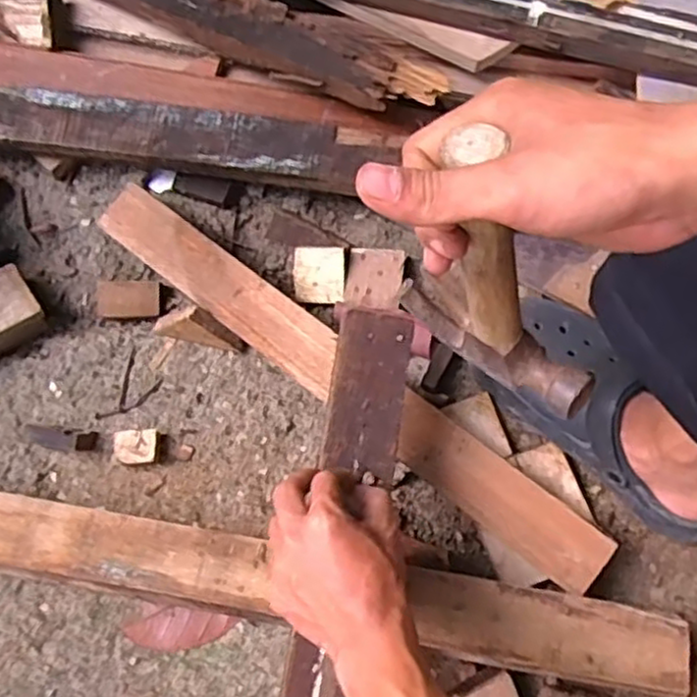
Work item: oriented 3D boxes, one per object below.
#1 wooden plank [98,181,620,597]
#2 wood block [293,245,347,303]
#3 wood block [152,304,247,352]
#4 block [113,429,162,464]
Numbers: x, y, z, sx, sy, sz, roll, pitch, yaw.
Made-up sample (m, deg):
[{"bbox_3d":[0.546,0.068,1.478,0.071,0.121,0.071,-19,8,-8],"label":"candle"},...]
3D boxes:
[{"bbox_3d":[-0.013,0.020,0.658,0.554,0.018,0.055,37,76,9],"label":"wooden plank"},{"bbox_3d":[-0.029,-0.075,0.728,0.052,0.014,0.055,4,99,5],"label":"wood block"},{"bbox_3d":[-0.144,-0.021,0.691,0.088,0.051,0.023,13,73,3],"label":"wood block"},{"bbox_3d":[-0.196,0.092,0.671,0.039,0.021,0.033,-3,73,-2],"label":"block"}]

